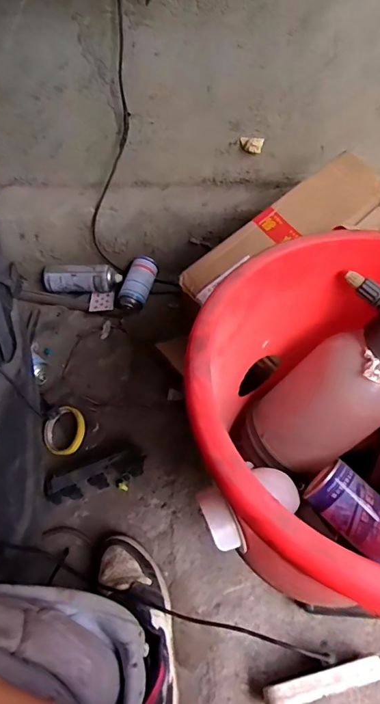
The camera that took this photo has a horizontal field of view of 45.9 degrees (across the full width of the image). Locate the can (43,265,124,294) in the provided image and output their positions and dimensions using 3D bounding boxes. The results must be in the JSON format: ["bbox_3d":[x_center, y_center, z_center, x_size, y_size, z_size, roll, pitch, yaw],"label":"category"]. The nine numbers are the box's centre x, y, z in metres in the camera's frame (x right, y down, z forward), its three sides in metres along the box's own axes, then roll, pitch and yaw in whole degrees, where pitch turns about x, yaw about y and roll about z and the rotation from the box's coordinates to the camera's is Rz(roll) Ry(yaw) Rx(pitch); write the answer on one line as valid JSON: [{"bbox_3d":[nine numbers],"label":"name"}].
[{"bbox_3d":[-0.287,-0.192,1.149,0.215,0.076,0.065,8,55,7],"label":"can"}]

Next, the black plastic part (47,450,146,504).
[{"bbox_3d":[-0.178,0.237,0.853,0.189,0.044,0.052,-16,55,-9],"label":"black plastic part"}]

